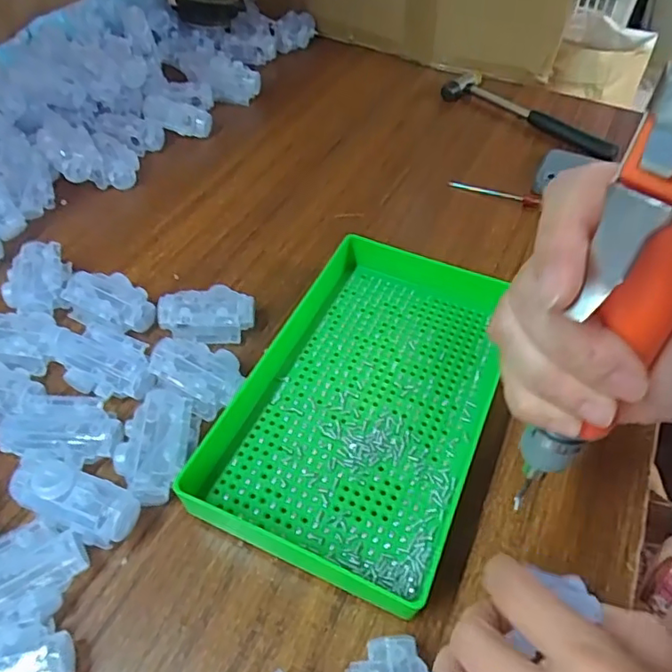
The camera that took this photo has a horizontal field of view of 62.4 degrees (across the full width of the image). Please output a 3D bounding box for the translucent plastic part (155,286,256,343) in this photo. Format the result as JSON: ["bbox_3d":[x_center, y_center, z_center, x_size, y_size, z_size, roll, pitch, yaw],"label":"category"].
[{"bbox_3d":[-0.099,-0.018,0.430,0.070,0.031,0.042,0,50,-1],"label":"translucent plastic part"}]

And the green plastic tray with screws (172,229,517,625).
[{"bbox_3d":[0.018,0.035,0.375,0.161,0.039,0.238,19,52,15],"label":"green plastic tray with screws"}]

